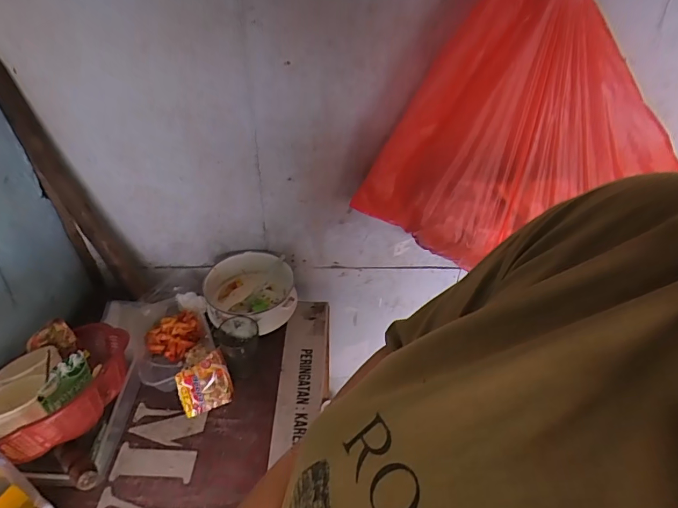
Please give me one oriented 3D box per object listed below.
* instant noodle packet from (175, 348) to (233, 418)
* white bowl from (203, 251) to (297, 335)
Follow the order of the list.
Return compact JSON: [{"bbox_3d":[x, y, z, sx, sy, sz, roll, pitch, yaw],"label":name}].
[{"bbox_3d":[-0.214,0.207,0.664,0.077,0.083,0.006,-16,1,-16],"label":"instant noodle packet"},{"bbox_3d":[-0.170,0.081,0.800,0.161,0.080,0.160,0,41,0],"label":"white bowl"}]

